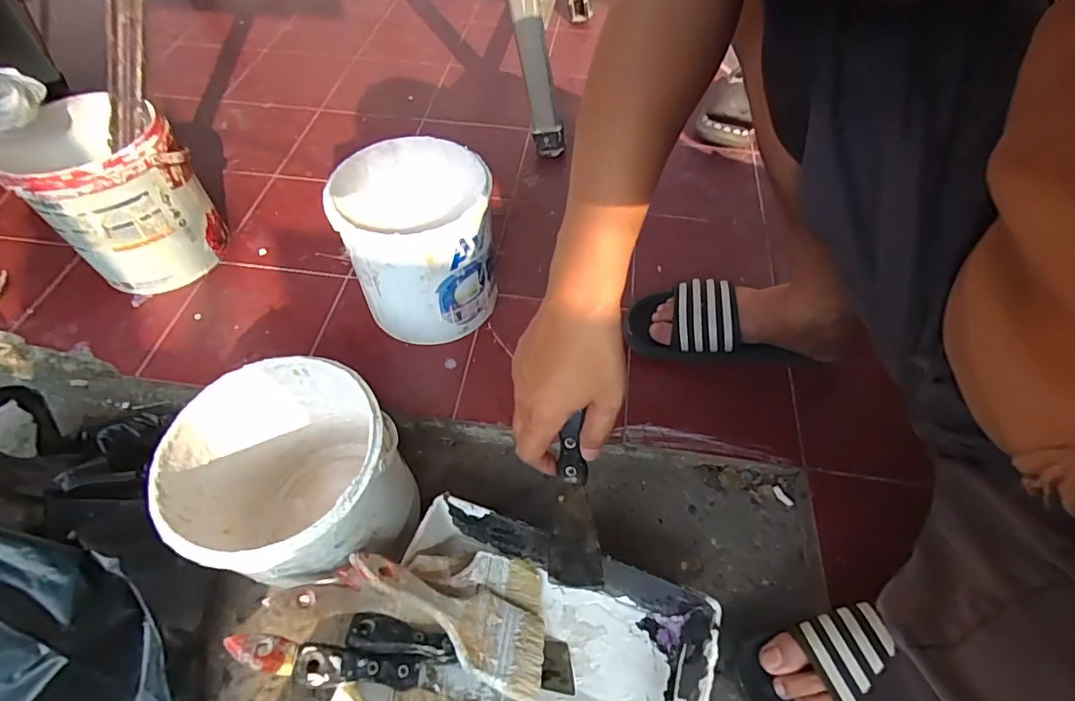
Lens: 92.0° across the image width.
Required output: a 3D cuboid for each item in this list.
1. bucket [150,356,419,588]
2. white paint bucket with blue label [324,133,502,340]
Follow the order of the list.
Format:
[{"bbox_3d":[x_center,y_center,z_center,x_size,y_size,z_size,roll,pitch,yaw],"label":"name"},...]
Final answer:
[{"bbox_3d":[-0.220,0.133,0.506,0.180,0.191,0.175,-1,56,1],"label":"bucket"},{"bbox_3d":[-0.139,-0.127,0.642,0.166,0.188,0.162,0,55,0],"label":"white paint bucket with blue label"}]

